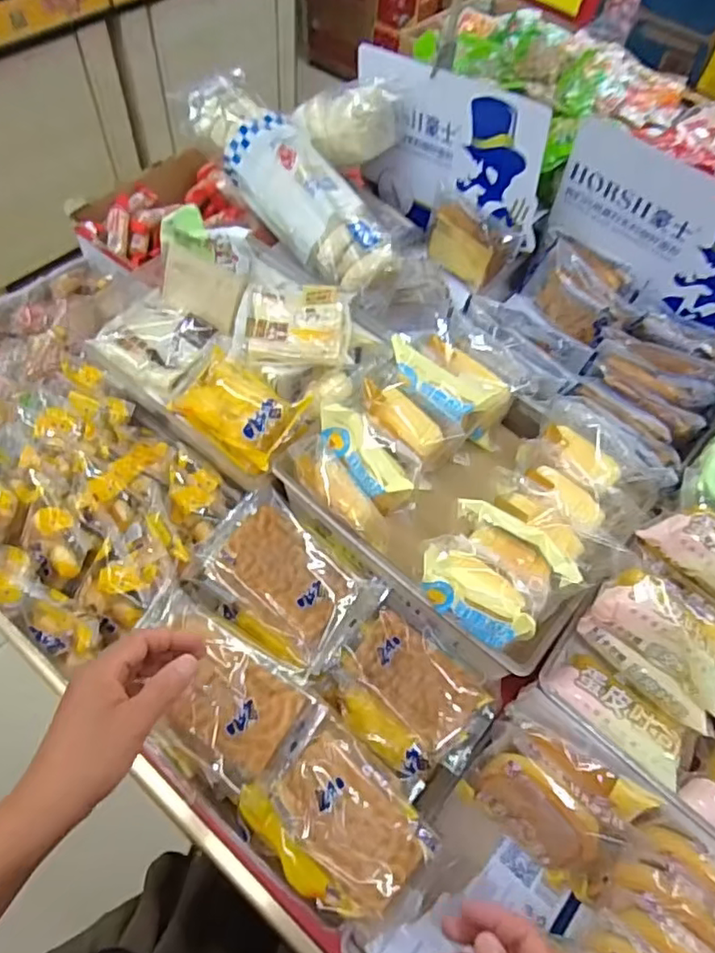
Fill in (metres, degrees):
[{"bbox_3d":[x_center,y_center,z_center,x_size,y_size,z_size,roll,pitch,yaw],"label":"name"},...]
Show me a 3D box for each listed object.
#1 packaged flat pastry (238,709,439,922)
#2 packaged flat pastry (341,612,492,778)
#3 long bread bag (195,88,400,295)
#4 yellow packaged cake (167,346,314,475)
[{"bbox_3d":[-0.014,0.285,0.503,0.110,0.026,0.136,-38,69,-23],"label":"packaged flat pastry"},{"bbox_3d":[0.047,0.209,0.580,0.142,0.021,0.113,37,81,10],"label":"packaged flat pastry"},{"bbox_3d":[-0.077,-0.361,0.754,0.088,0.070,0.332,-39,84,-24],"label":"long bread bag"},{"bbox_3d":[-0.122,-0.074,0.627,0.129,0.048,0.086,32,62,14],"label":"yellow packaged cake"}]

